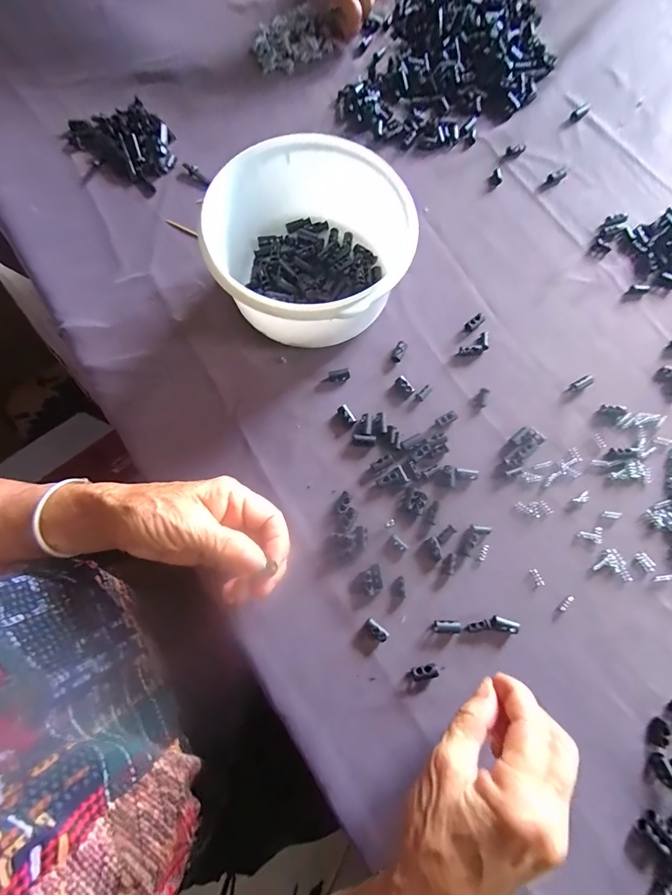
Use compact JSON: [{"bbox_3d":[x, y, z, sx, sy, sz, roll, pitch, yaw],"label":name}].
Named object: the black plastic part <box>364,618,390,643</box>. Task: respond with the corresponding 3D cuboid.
[{"bbox_3d":[0.031,0.138,0.285,0.019,0.006,0.009,41,80,10],"label":"black plastic part"}]

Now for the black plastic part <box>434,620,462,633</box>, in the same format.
[{"bbox_3d":[0.085,0.135,0.284,0.020,0.007,0.008,-1,76,0],"label":"black plastic part"}]

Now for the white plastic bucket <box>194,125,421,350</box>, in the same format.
[{"bbox_3d":[-0.021,-0.159,0.320,0.158,0.079,0.148,0,76,1],"label":"white plastic bucket"}]

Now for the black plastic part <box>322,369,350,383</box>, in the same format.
[{"bbox_3d":[0.000,-0.063,0.336,0.025,0.008,0.009,-13,76,10],"label":"black plastic part"}]

